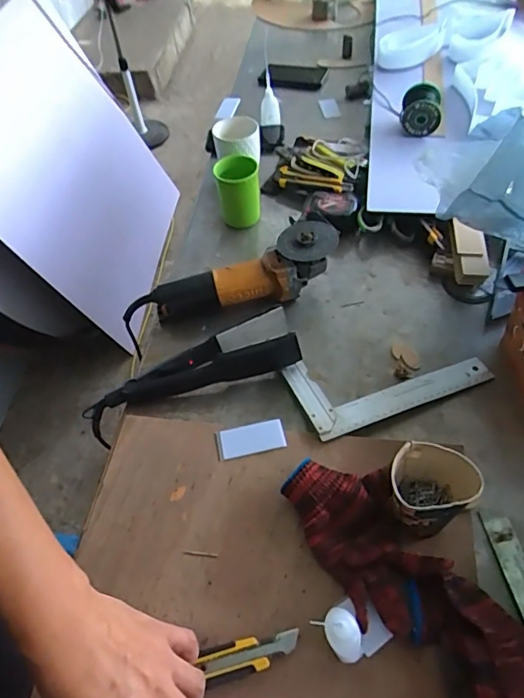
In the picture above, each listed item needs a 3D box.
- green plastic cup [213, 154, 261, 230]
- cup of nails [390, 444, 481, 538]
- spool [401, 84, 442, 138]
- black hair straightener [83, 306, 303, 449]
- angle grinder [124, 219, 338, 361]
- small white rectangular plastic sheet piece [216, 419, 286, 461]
[{"bbox_3d":[-0.042,-0.271,0.872,0.073,0.104,0.079,-4,52,5],"label":"green plastic cup"},{"bbox_3d":[0.170,0.155,0.517,0.083,0.104,0.071,20,56,18],"label":"cup of nails"},{"bbox_3d":[0.298,-0.448,0.935,0.069,0.068,0.069,3,53,10],"label":"spool"},{"bbox_3d":[-0.099,0.035,0.680,0.300,0.054,0.072,-22,52,1],"label":"black hair straightener"},{"bbox_3d":[-0.050,-0.099,0.762,0.345,0.084,0.087,-20,51,7],"label":"angle grinder"},{"bbox_3d":[-0.015,0.111,0.614,0.082,0.008,0.037,-10,51,-6],"label":"small white rectangular plastic sheet piece"}]

